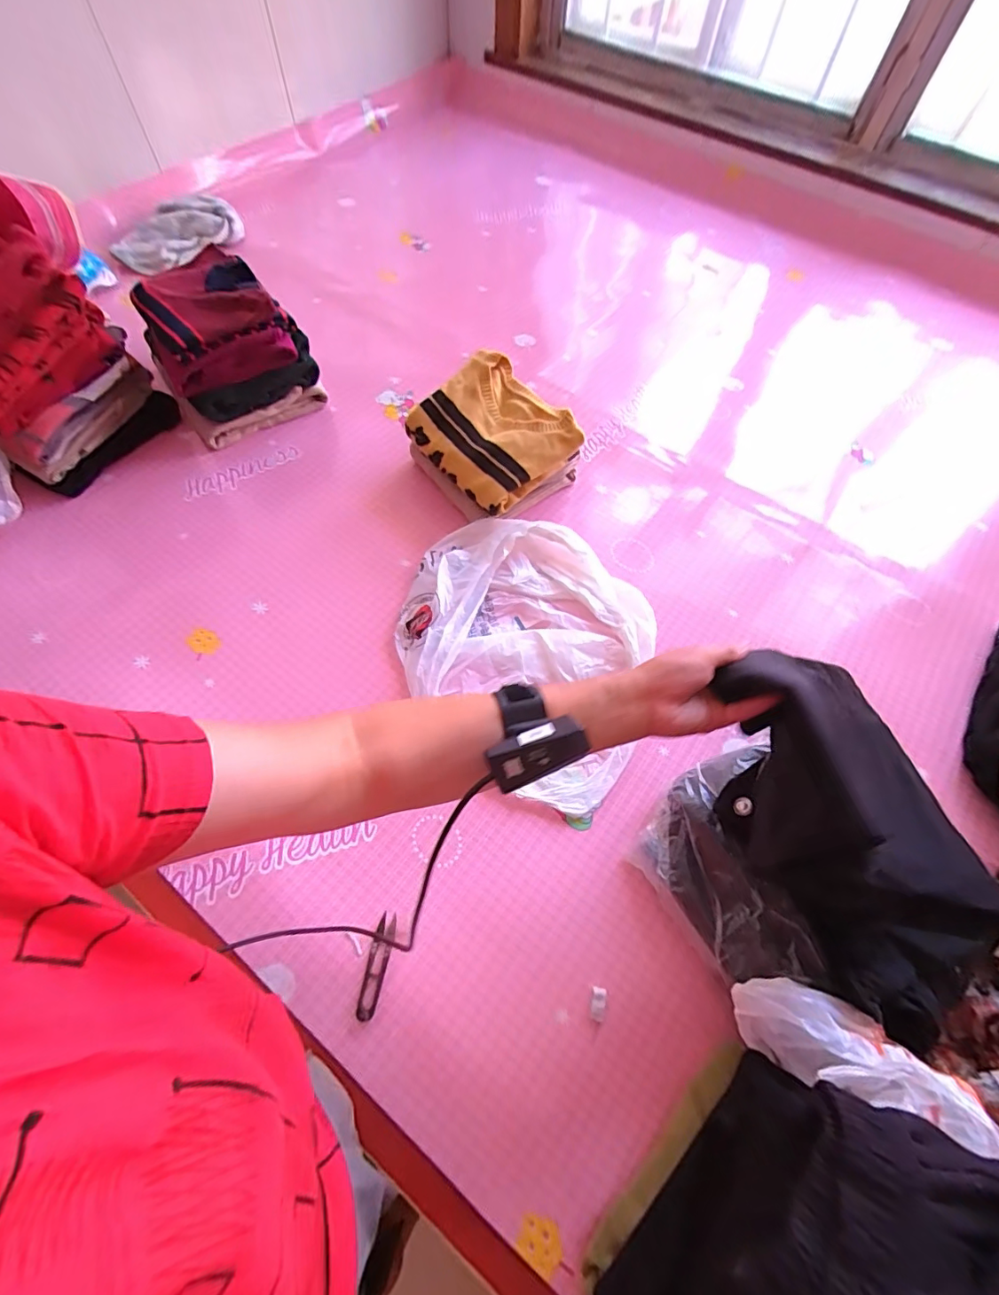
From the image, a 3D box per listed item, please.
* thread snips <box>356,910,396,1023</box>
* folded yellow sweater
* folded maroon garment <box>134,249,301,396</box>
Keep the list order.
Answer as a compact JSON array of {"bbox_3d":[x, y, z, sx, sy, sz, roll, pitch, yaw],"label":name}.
[{"bbox_3d":[-0.128,0.334,0.525,0.022,0.011,0.094,12,63,3],"label":"thread snips"},{"bbox_3d":[-0.009,-0.332,0.765,0.190,0.067,0.214,-36,70,-19],"label":"folded yellow sweater"},{"bbox_3d":[-0.461,-0.534,0.801,0.204,0.088,0.232,-28,68,-16],"label":"folded maroon garment"}]

